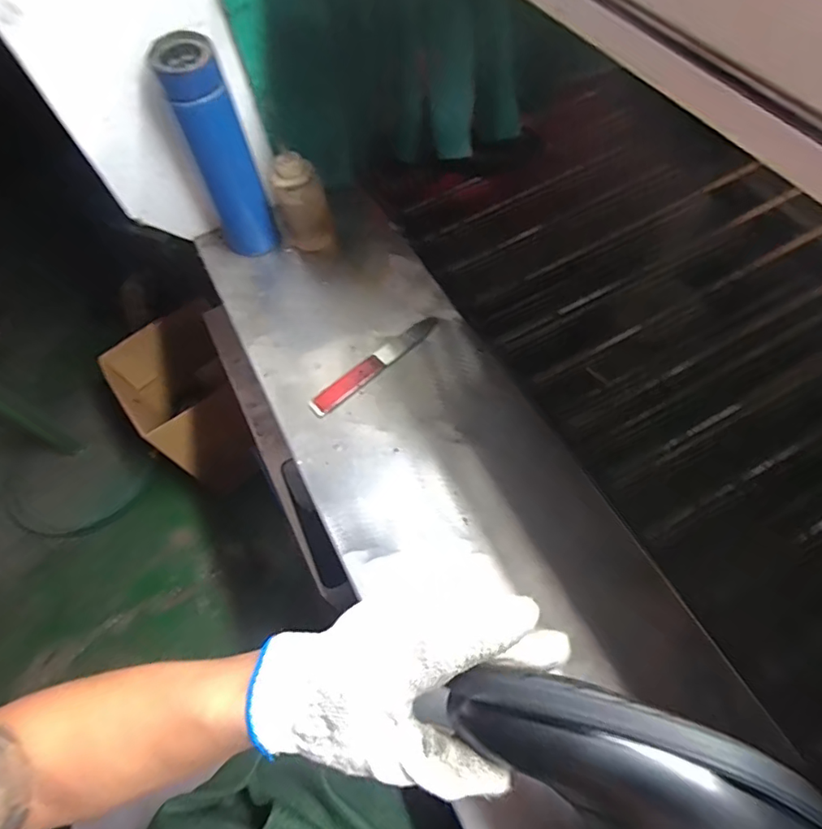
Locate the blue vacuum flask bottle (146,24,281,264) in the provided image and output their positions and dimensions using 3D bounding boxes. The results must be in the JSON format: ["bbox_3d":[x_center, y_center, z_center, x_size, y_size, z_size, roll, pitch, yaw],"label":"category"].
[{"bbox_3d":[-0.206,-0.279,0.572,0.069,0.216,0.061,-20,62,-4],"label":"blue vacuum flask bottle"}]

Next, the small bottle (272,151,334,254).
[{"bbox_3d":[-0.128,-0.245,0.608,0.058,0.112,0.046,-20,62,-4],"label":"small bottle"}]

